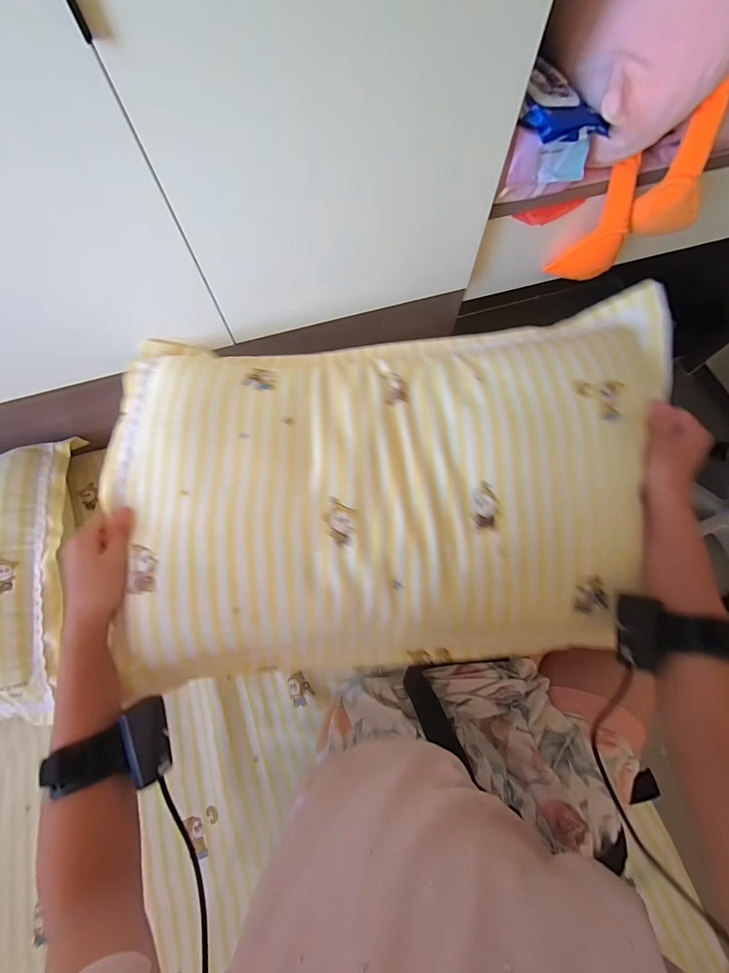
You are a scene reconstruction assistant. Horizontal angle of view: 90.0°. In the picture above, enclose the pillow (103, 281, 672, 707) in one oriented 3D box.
[{"bbox_3d":[0.040,-0.008,0.449,0.633,0.124,0.418,-4,70,-1],"label":"pillow"}]

